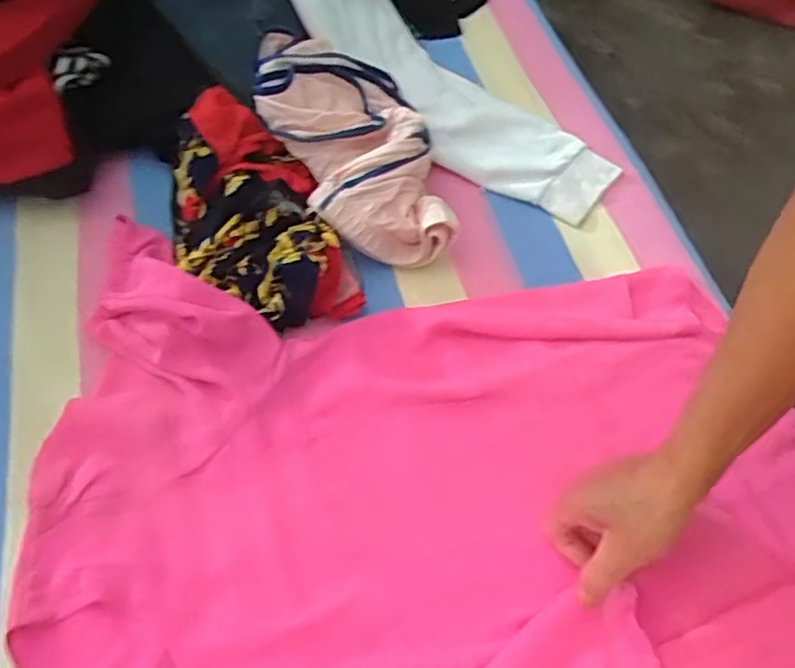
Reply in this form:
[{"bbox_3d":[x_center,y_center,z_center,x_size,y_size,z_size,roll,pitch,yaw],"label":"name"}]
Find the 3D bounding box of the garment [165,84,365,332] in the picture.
[{"bbox_3d":[-0.133,-0.109,0.571,0.134,0.055,0.230,-18,61,-12],"label":"garment"}]

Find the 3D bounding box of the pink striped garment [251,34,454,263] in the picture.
[{"bbox_3d":[-0.041,-0.175,0.598,0.144,0.082,0.248,-15,60,-10],"label":"pink striped garment"}]

